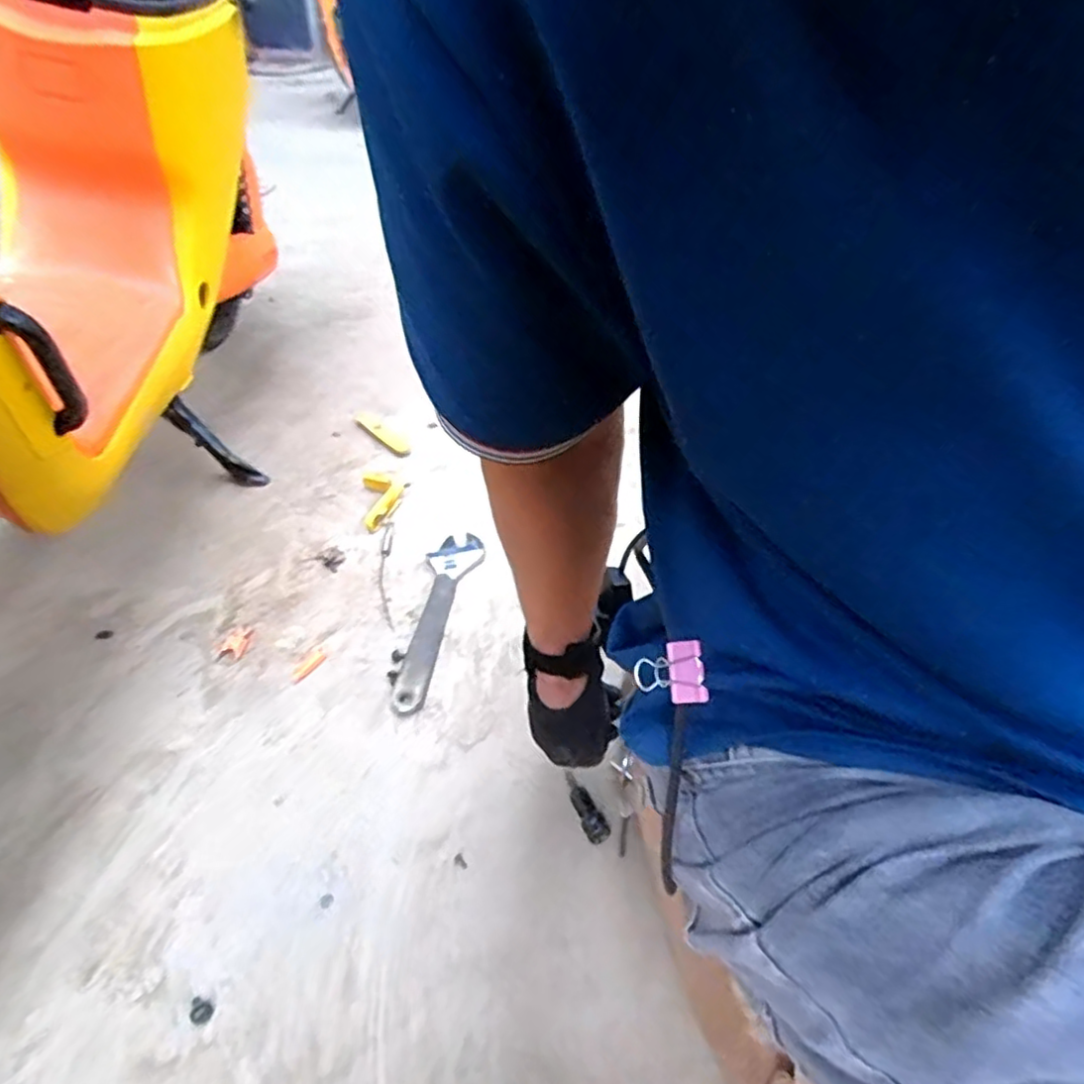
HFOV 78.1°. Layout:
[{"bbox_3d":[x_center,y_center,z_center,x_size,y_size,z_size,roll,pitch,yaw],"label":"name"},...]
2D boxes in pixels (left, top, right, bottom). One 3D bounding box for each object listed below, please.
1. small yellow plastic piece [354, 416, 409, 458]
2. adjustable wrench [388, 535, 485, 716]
[{"bbox_3d":[-0.278,-0.187,1.156,0.035,0.009,0.168,-26,46,-30],"label":"small yellow plastic piece"},{"bbox_3d":[-0.134,0.087,0.826,0.060,0.017,0.290,7,39,7],"label":"adjustable wrench"}]

